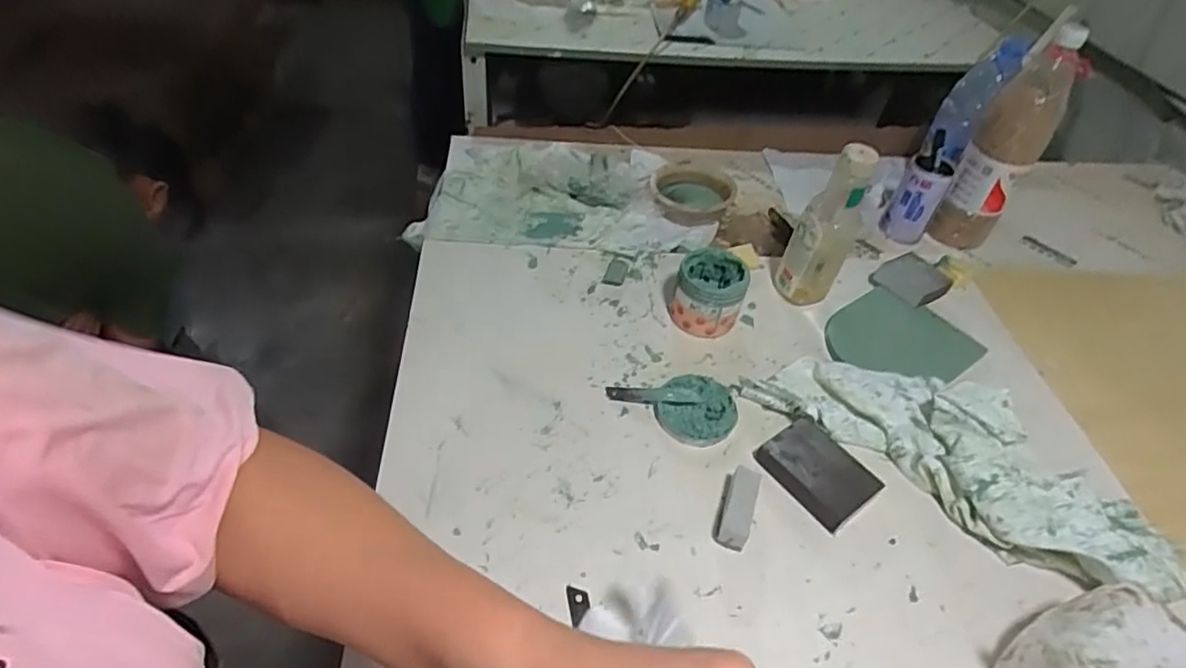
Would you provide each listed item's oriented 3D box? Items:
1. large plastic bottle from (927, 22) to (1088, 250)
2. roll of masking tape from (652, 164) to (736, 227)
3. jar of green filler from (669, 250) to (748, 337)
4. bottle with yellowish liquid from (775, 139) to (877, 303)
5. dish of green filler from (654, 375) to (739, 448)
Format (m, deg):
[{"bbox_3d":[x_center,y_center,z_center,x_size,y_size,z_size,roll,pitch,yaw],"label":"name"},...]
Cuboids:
[{"bbox_3d":[0.564,-0.253,0.845,0.081,0.299,0.081,34,52,22],"label":"large plastic bottle"},{"bbox_3d":[0.154,-0.218,0.936,0.128,0.039,0.139,4,47,-4],"label":"roll of masking tape"},{"bbox_3d":[0.138,-0.049,0.724,0.076,0.074,0.076,20,48,11],"label":"jar of green filler"},{"bbox_3d":[0.271,-0.116,0.722,0.070,0.213,0.066,26,50,16],"label":"bottle with yellowish liquid"},{"bbox_3d":[0.109,0.078,0.643,0.079,0.019,0.084,4,47,-4],"label":"dish of green filler"}]

